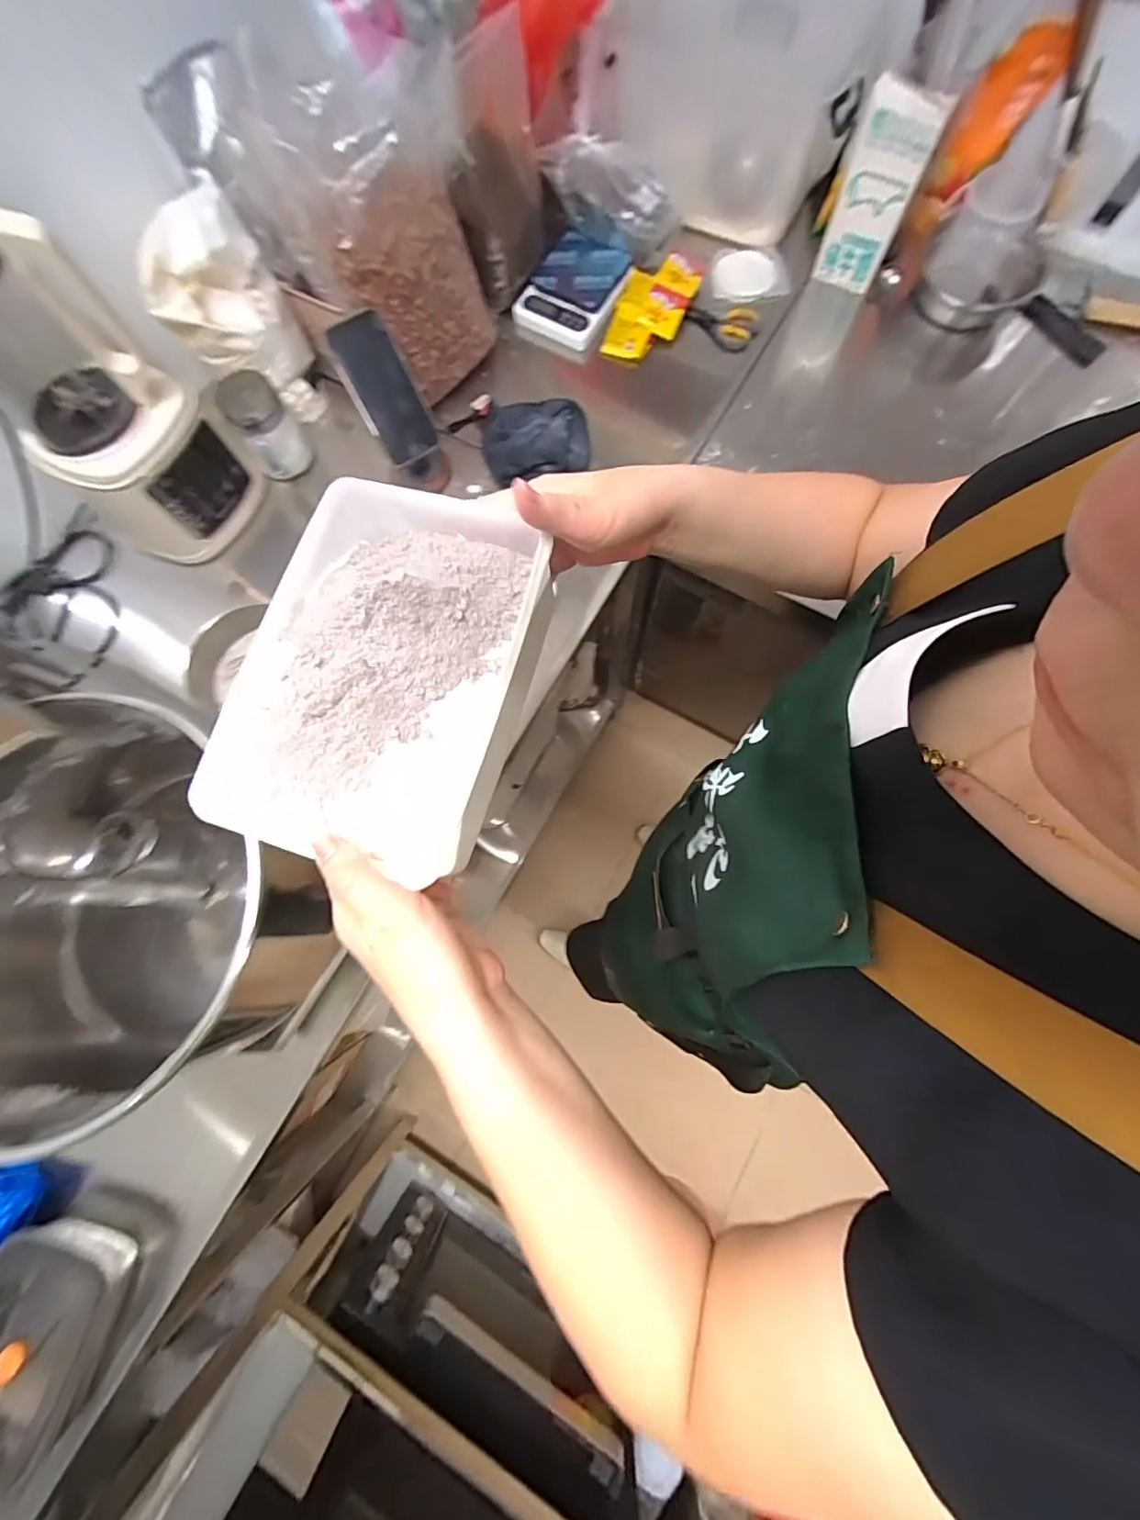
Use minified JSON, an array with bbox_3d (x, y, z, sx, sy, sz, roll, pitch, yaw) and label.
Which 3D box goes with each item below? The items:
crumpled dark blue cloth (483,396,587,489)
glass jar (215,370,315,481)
[{"bbox_3d":[-0.049,-0.476,0.760,0.157,0.040,0.137,-11,76,-1],"label":"crumpled dark blue cloth"},{"bbox_3d":[-0.420,-0.459,0.722,0.075,0.110,0.078,0,76,2],"label":"glass jar"}]

